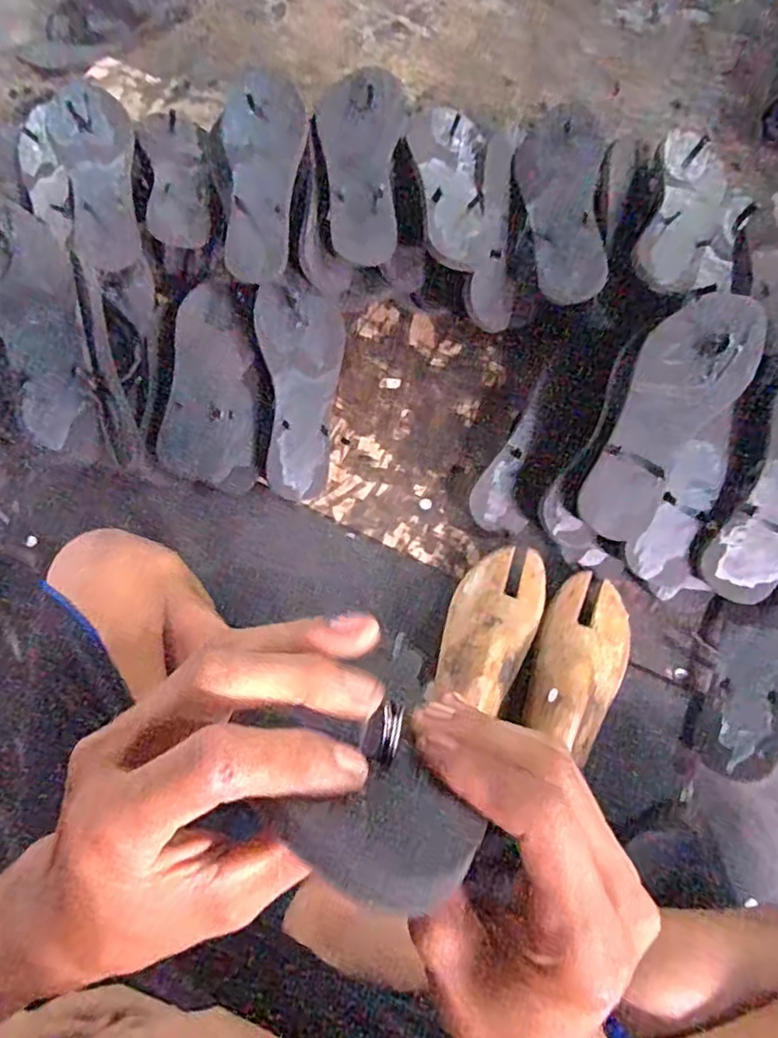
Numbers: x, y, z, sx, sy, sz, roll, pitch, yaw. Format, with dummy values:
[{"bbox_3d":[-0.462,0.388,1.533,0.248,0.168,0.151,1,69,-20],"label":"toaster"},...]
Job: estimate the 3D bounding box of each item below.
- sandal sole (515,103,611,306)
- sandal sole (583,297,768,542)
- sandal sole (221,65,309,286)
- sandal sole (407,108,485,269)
[{"bbox_3d":[0.178,-0.333,0.631,0.082,0.031,0.235,2,73,3],"label":"sandal sole"},{"bbox_3d":[0.250,-0.095,0.550,0.088,0.019,0.237,30,94,11],"label":"sandal sole"},{"bbox_3d":[-0.135,-0.364,0.649,0.088,0.015,0.228,2,87,3],"label":"sandal sole"},{"bbox_3d":[0.061,-0.353,0.638,0.078,0.026,0.196,2,73,3],"label":"sandal sole"}]

